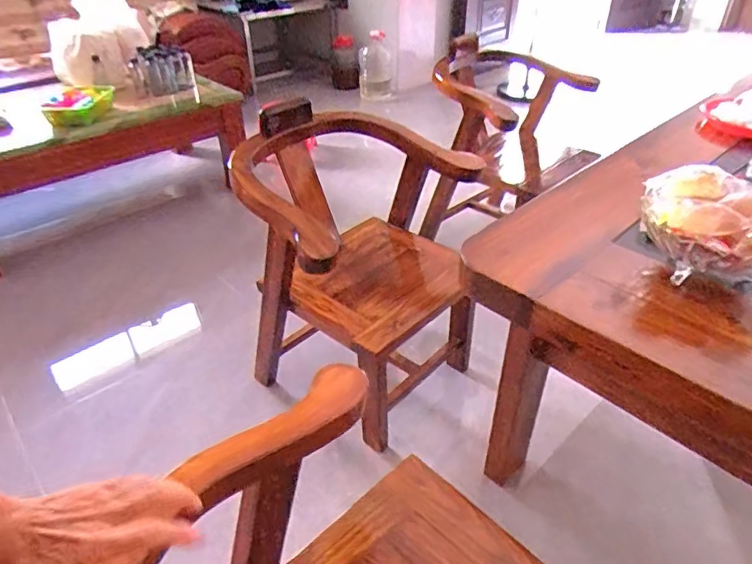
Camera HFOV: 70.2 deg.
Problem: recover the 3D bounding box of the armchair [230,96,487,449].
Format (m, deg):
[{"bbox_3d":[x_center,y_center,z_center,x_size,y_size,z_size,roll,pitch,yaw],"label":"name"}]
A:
[{"bbox_3d":[-0.014,-0.053,1.509,0.639,0.679,0.592,-26,44,-30],"label":"armchair"}]

